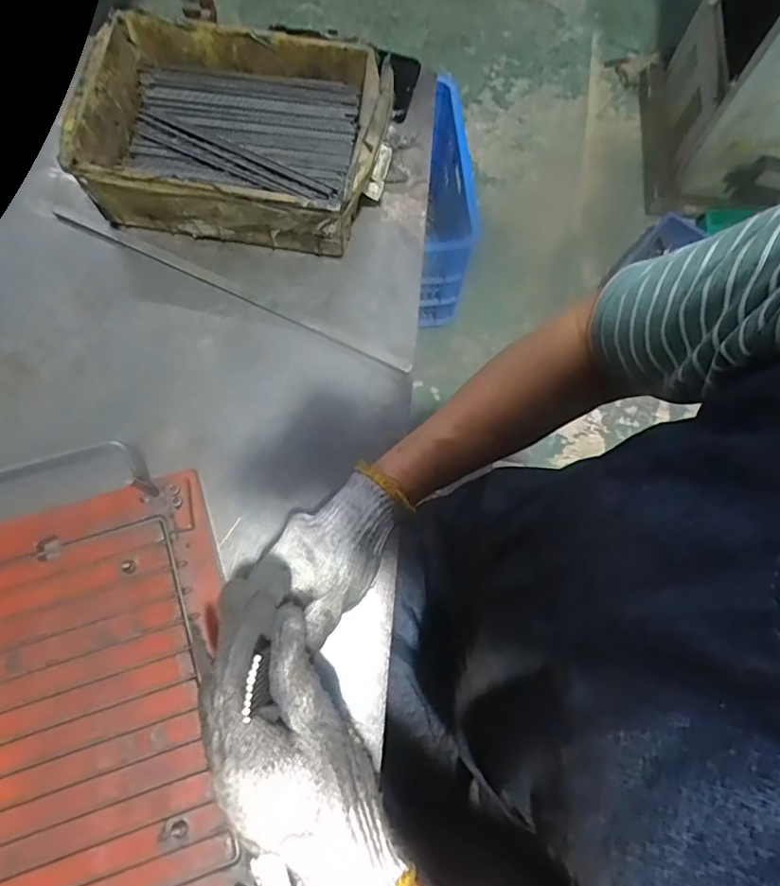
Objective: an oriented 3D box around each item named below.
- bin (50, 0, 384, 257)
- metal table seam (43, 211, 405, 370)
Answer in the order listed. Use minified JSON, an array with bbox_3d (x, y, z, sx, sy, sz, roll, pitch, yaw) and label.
[{"bbox_3d":[-0.132,-0.273,0.506,0.246,0.077,0.176,11,73,2],"label":"bin"},{"bbox_3d":[-0.146,-0.138,0.500,0.353,0.007,0.009,24,74,6],"label":"metal table seam"}]

